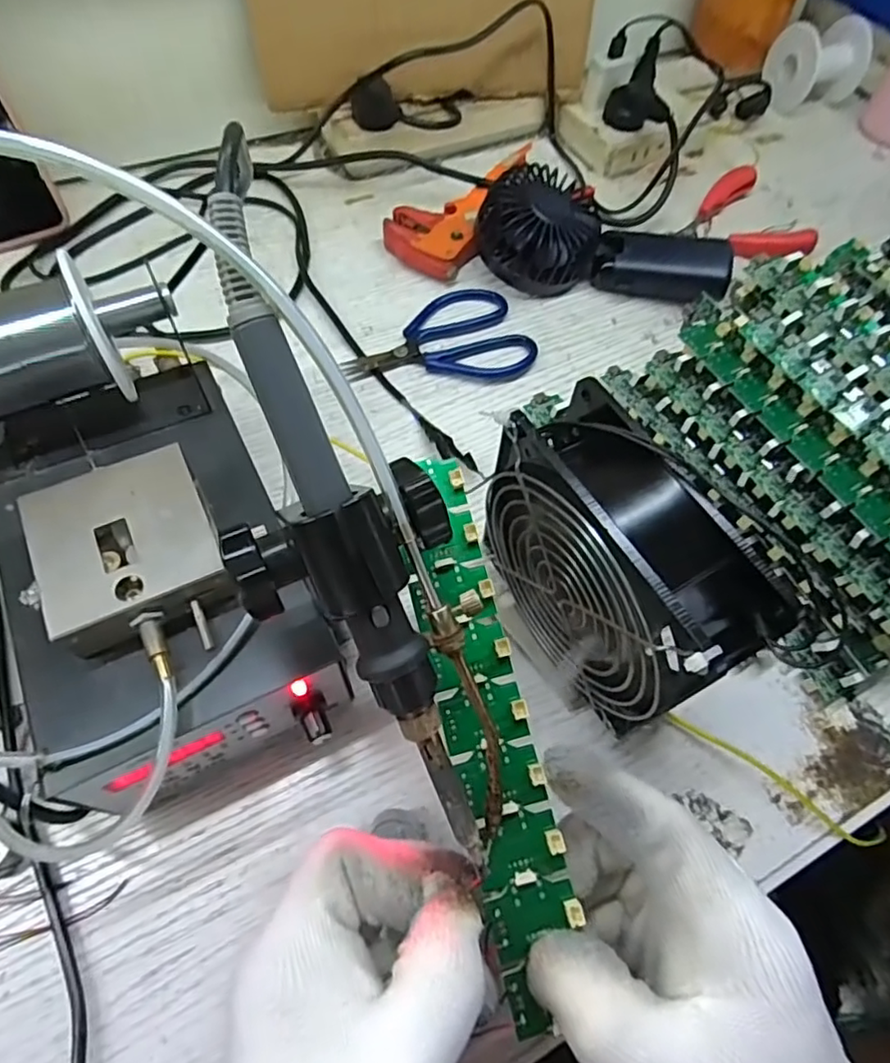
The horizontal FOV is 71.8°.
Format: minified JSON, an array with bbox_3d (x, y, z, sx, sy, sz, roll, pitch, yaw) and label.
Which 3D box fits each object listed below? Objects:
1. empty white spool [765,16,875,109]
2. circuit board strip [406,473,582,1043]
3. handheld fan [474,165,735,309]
[{"bbox_3d":[0.350,-0.439,0.580,0.077,0.062,0.064,-12,63,-9],"label":"empty white spool"},{"bbox_3d":[0.014,0.065,0.217,0.033,0.010,0.190,-9,76,-8],"label":"circuit board strip"},{"bbox_3d":[0.111,-0.206,0.441,0.176,0.056,0.081,18,62,7],"label":"handheld fan"}]

